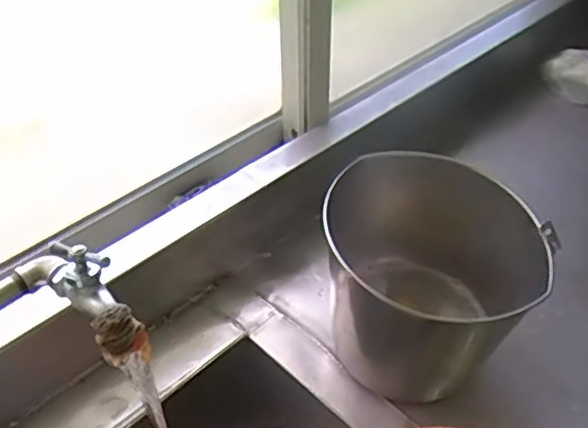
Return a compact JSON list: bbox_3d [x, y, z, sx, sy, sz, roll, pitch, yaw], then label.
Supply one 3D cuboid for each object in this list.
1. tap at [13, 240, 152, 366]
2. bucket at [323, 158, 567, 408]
[{"bbox_3d":[-0.176,0.063,0.505,0.133,0.073,0.037,26,48,26],"label":"tap"},{"bbox_3d":[0.139,0.064,0.686,0.237,0.204,0.197,21,46,21],"label":"bucket"}]

